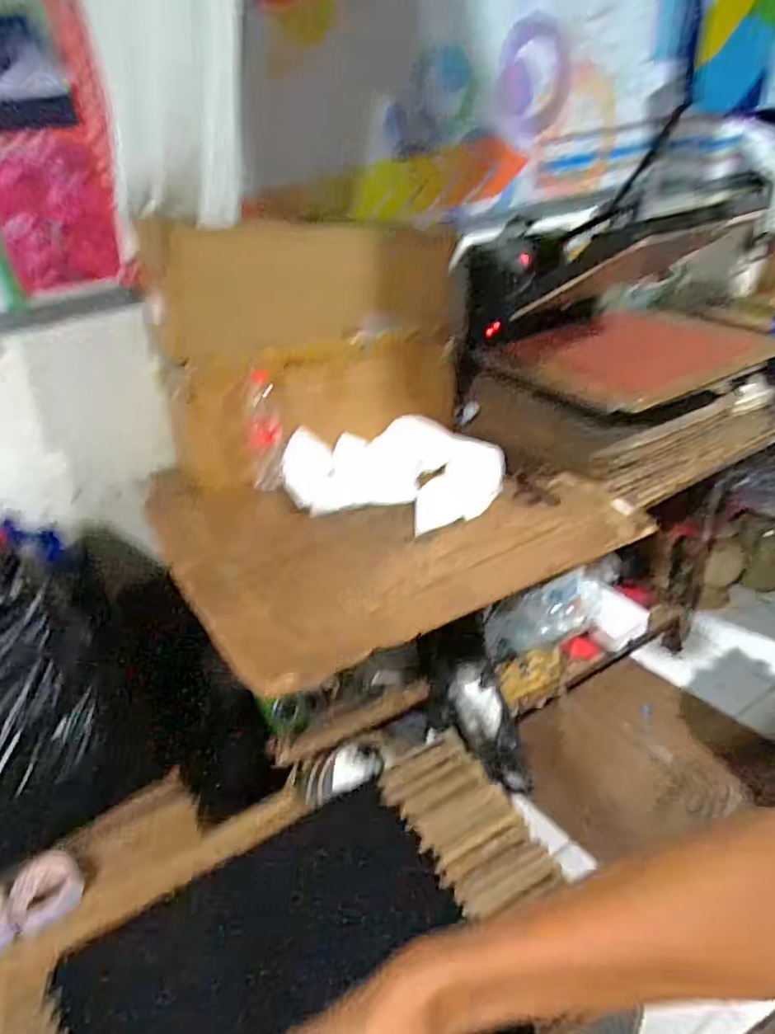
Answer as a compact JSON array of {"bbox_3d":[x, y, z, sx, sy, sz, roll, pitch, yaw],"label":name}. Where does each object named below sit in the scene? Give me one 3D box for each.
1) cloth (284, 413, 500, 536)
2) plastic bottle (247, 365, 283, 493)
[{"bbox_3d":[0.015,-0.106,1.311,0.424,0.074,0.346,2,30,4],"label":"cloth"},{"bbox_3d":[-0.240,-0.169,1.268,0.062,0.232,0.051,-6,30,-9],"label":"plastic bottle"}]

